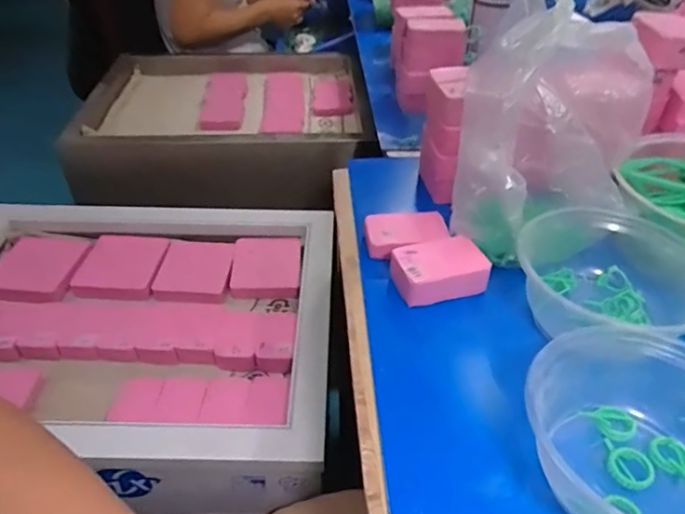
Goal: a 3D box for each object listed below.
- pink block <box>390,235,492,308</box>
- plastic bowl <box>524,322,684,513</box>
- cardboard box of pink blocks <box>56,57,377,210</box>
[{"bbox_3d":[0.079,0.012,0.448,0.079,0.030,0.050,-8,40,-11],"label":"pink block"},{"bbox_3d":[0.175,0.105,0.309,0.133,0.060,0.116,33,49,33],"label":"plastic bowl"},{"bbox_3d":[-0.214,-0.253,1.018,0.474,0.147,0.385,1,39,0],"label":"cardboard box of pink blocks"}]

